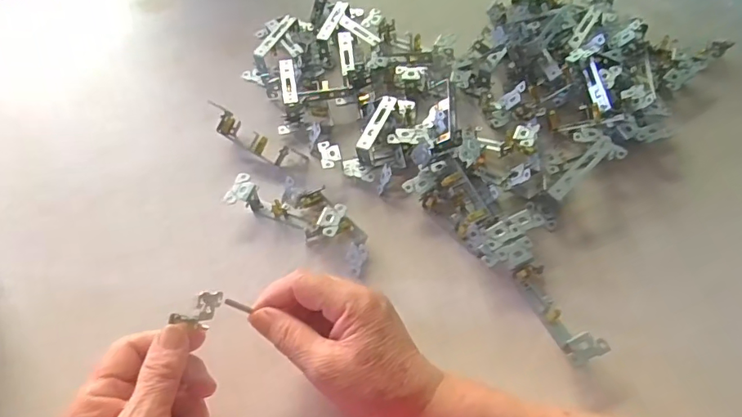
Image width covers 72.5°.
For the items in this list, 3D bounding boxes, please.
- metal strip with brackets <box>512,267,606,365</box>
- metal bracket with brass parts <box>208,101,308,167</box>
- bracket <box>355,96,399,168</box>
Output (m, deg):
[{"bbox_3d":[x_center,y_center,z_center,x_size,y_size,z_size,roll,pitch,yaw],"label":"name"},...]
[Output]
[{"bbox_3d":[0.147,0.080,0.398,0.026,0.017,0.085,-21,60,-12],"label":"metal strip with brackets"},{"bbox_3d":[-0.114,-0.068,0.496,0.104,0.022,0.028,31,63,7],"label":"metal bracket with brass parts"},{"bbox_3d":[0.006,-0.074,0.490,0.016,0.030,0.072,18,60,11],"label":"bracket"}]

